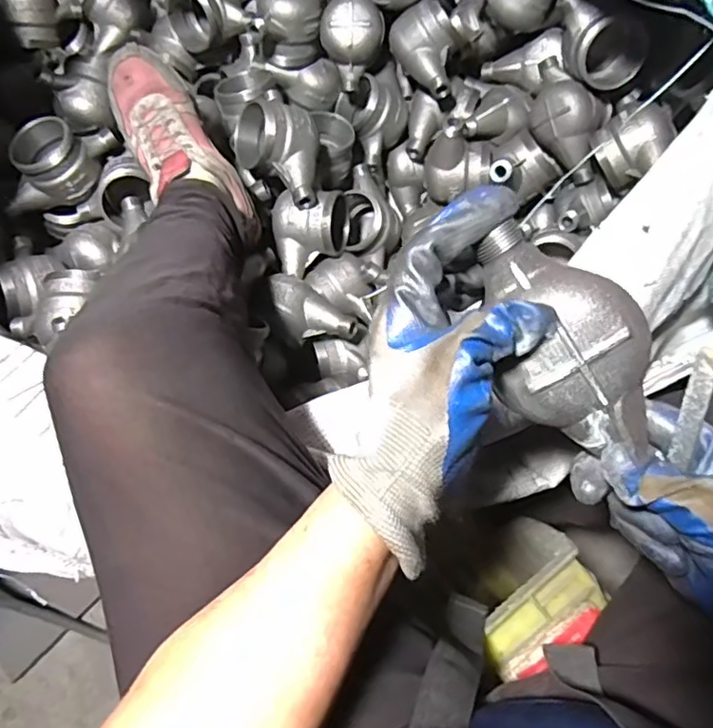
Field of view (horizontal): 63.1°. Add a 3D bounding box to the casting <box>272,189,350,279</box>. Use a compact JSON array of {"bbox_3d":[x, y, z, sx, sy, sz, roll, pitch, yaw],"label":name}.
[{"bbox_3d":[-0.053,-0.156,0.708,0.093,0.066,0.099,0,79,1],"label":"casting"}]

